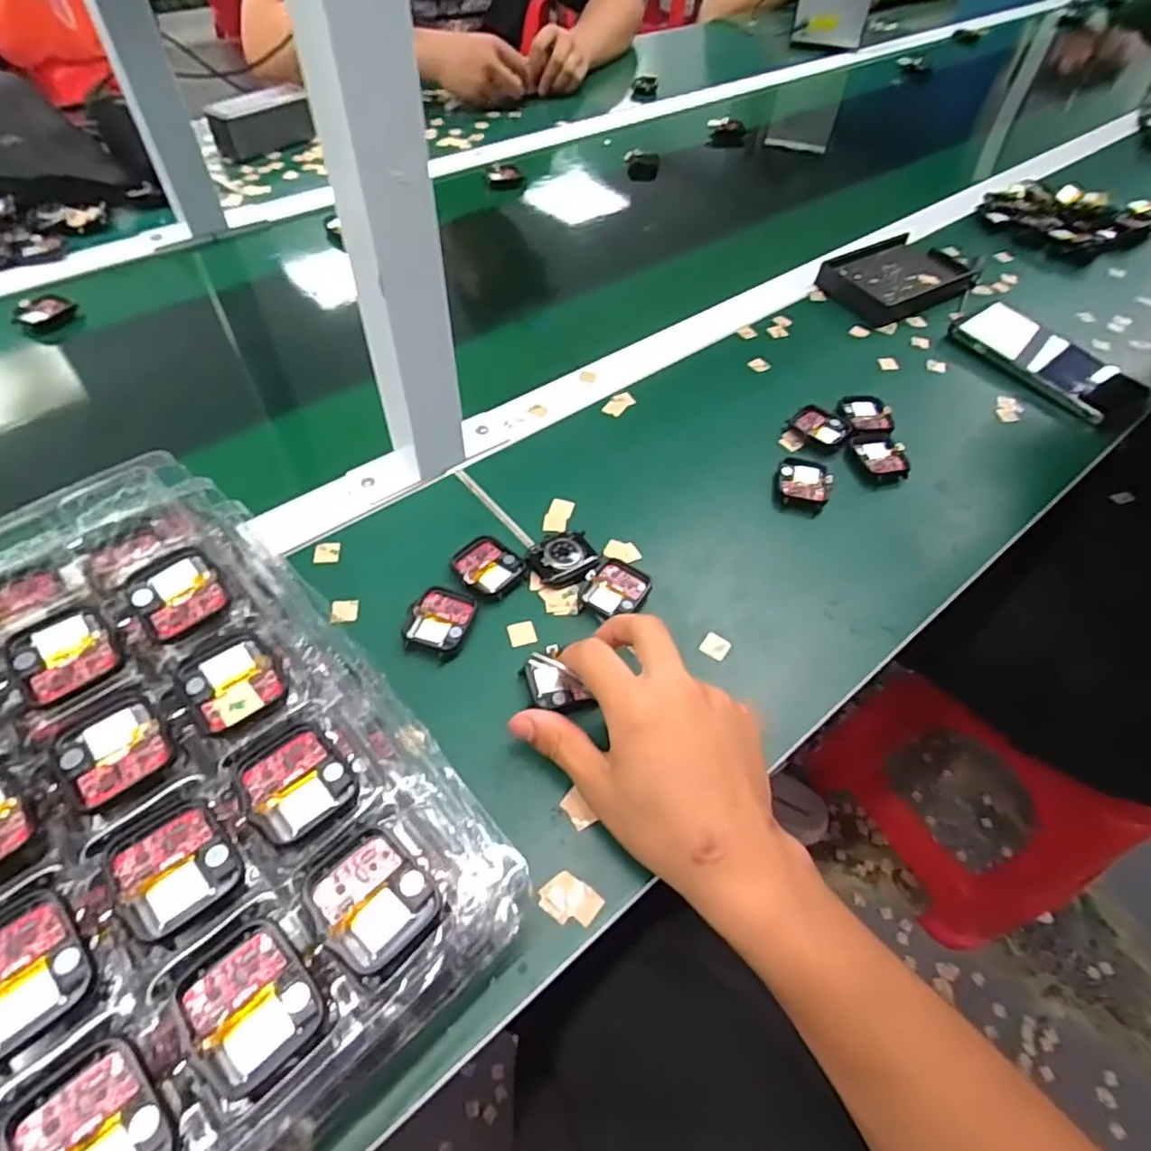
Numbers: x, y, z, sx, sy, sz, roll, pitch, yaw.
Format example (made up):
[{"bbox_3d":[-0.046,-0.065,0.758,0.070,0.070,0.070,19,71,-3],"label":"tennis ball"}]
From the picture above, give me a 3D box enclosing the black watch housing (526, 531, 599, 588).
[{"bbox_3d":[-0.008,-0.011,0.430,0.047,0.006,0.038,-26,58,-21],"label":"black watch housing"}]

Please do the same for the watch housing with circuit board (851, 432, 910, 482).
[{"bbox_3d":[0.238,-0.094,0.510,0.036,0.014,0.047,-6,53,-8],"label":"watch housing with circuit board"}]

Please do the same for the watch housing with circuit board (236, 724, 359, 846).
[{"bbox_3d":[-0.110,0.082,0.258,0.037,0.005,0.042,-31,60,-24],"label":"watch housing with circuit board"}]

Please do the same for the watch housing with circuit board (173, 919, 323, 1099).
[{"bbox_3d":[-0.107,0.141,0.214,0.036,0.009,0.041,-34,62,-25],"label":"watch housing with circuit board"}]

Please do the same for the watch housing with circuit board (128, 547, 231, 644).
[{"bbox_3d":[-0.182,0.007,0.298,0.036,0.009,0.041,-33,61,-25],"label":"watch housing with circuit board"}]

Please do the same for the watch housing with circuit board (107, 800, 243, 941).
[{"bbox_3d":[-0.146,0.105,0.236,0.036,0.005,0.039,-35,62,-26],"label":"watch housing with circuit board"}]

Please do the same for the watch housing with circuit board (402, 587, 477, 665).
[{"bbox_3d":[-0.083,0.028,0.398,0.038,0.006,0.045,14,53,8],"label":"watch housing with circuit board"}]

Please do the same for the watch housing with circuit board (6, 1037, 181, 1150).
[{"bbox_3d":[-0.143,0.166,0.193,0.036,0.010,0.043,-34,62,-25],"label":"watch housing with circuit board"}]

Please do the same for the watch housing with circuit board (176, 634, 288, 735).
[{"bbox_3d":[-0.147,0.045,0.279,0.036,0.004,0.042,-32,61,-25],"label":"watch housing with circuit board"}]

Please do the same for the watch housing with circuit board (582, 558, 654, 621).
[{"bbox_3d":[0.027,0.011,0.420,0.036,0.013,0.040,24,55,14],"label":"watch housing with circuit board"}]

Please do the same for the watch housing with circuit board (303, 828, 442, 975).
[{"bbox_3d":[-0.074,0.116,0.236,0.036,0.009,0.041,-37,63,-27],"label":"watch housing with circuit board"}]

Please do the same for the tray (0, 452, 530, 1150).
[{"bbox_3d":[-0.210,0.101,0.252,0.283,0.043,0.290,-32,64,-25],"label":"tray"}]

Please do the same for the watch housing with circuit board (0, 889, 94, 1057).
[{"bbox_3d":[-0.184,0.129,0.212,0.036,0.005,0.041,-36,62,-26],"label":"watch housing with circuit board"}]

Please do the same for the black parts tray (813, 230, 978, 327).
[{"bbox_3d":[0.335,-0.310,0.671,0.162,0.019,0.101,-24,58,-20],"label":"black parts tray"}]

